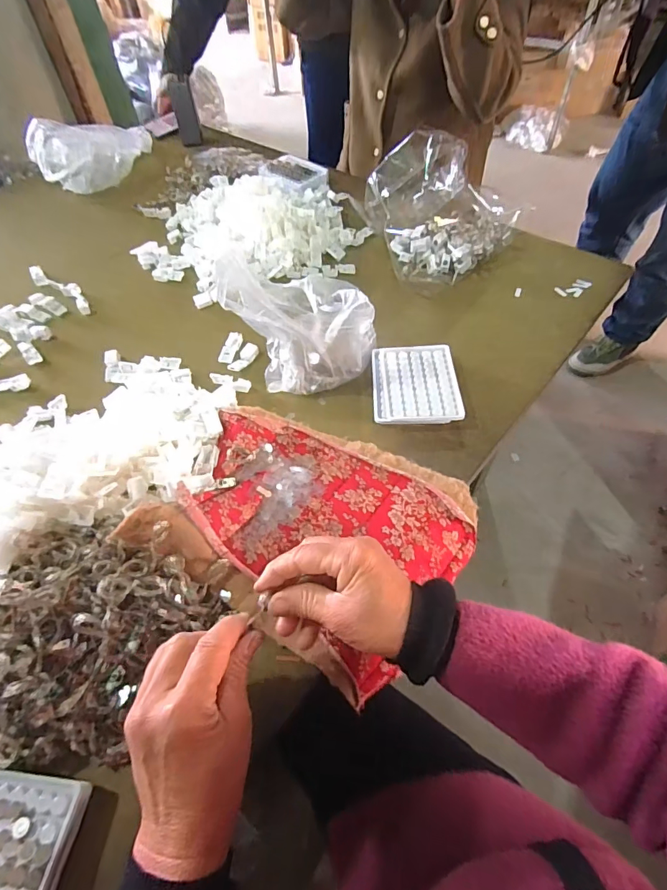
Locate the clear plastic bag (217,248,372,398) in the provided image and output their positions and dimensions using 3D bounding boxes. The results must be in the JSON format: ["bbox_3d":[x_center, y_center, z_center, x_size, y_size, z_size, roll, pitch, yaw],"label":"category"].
[{"bbox_3d":[-0.038,-0.168,0.561,0.180,0.158,0.130,-3,54,0],"label":"clear plastic bag"}]

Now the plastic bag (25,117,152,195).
[{"bbox_3d":[-0.503,-0.646,0.954,0.098,0.123,0.276,35,62,24],"label":"plastic bag"}]

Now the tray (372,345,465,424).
[{"bbox_3d":[0.107,-0.080,0.577,0.107,0.015,0.131,-1,54,2],"label":"tray"}]

